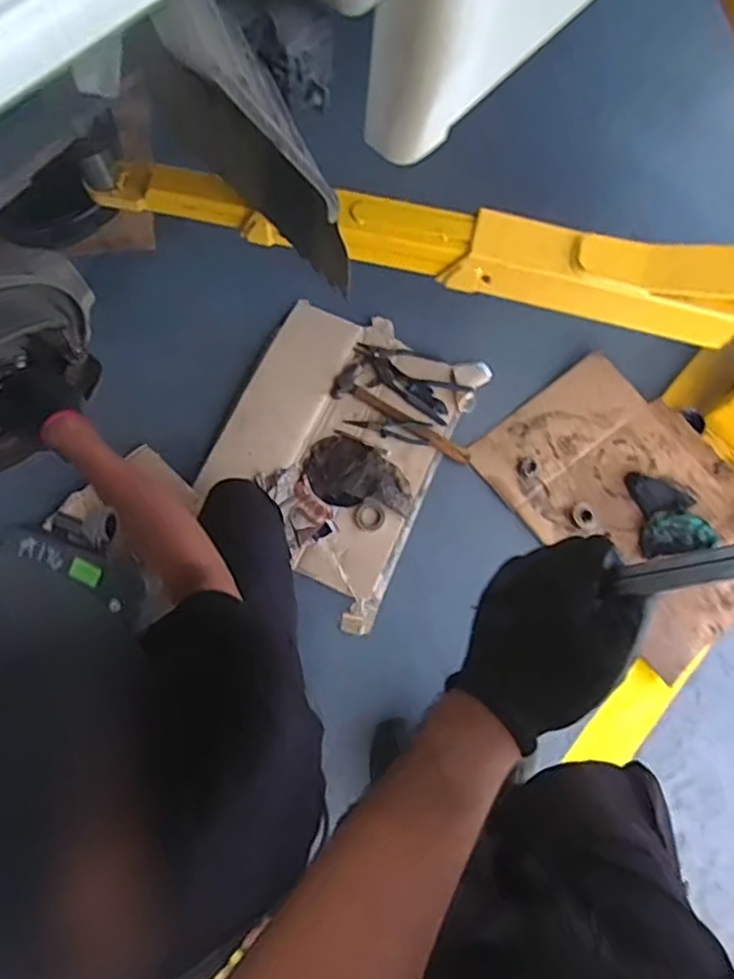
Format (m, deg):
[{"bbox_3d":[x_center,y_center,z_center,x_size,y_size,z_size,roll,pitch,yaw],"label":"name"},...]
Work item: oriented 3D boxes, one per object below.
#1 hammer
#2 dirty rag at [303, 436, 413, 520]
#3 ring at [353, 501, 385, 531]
[{"bbox_3d":[0.076,-0.161,1.404,0.342,0.030,0.108,39,77,6],"label":"hammer"},{"bbox_3d":[-0.014,-0.036,1.365,0.230,0.019,0.145,10,76,-2],"label":"dirty rag"},{"bbox_3d":[0.005,0.056,1.349,0.061,0.008,0.061,1,76,-4],"label":"ring"}]

